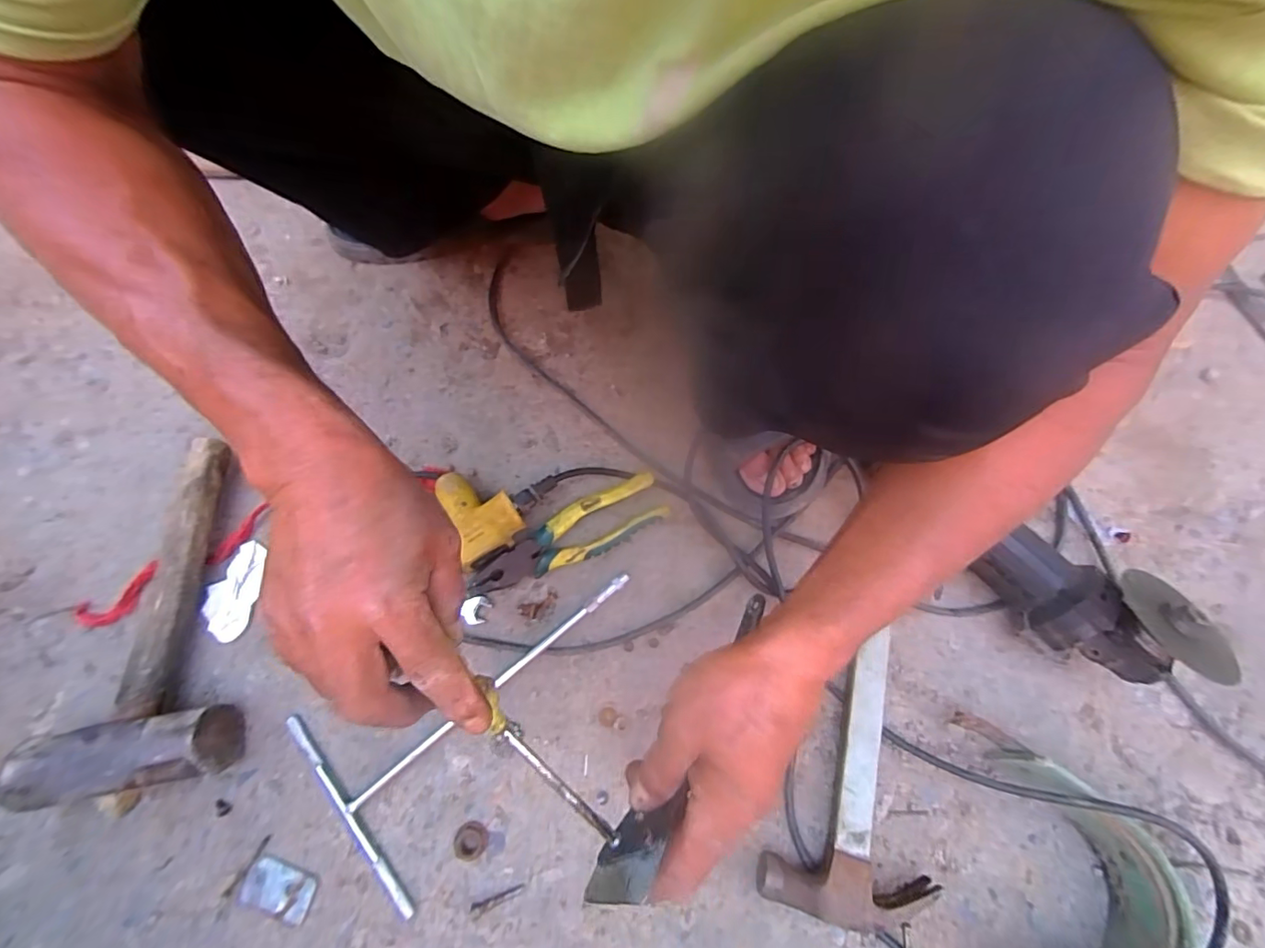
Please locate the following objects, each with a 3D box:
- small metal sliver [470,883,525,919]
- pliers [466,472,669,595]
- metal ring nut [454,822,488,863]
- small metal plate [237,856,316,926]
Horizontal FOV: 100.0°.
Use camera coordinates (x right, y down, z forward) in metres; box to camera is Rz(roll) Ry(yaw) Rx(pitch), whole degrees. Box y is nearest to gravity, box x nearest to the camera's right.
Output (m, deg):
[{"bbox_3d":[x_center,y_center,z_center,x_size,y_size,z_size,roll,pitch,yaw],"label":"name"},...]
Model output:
[{"bbox_3d":[-0.103,0.327,0.405,0.042,0.004,0.010,-18,72,-7],"label":"small metal sliver"},{"bbox_3d":[-0.060,0.061,0.494,0.187,0.023,0.049,-26,73,-9],"label":"pliers"},{"bbox_3d":[-0.128,0.289,0.416,0.025,0.012,0.026,0,70,0],"label":"metal ring nut"},{"bbox_3d":[-0.272,0.319,0.406,0.053,0.004,0.031,19,71,6],"label":"small metal plate"}]

